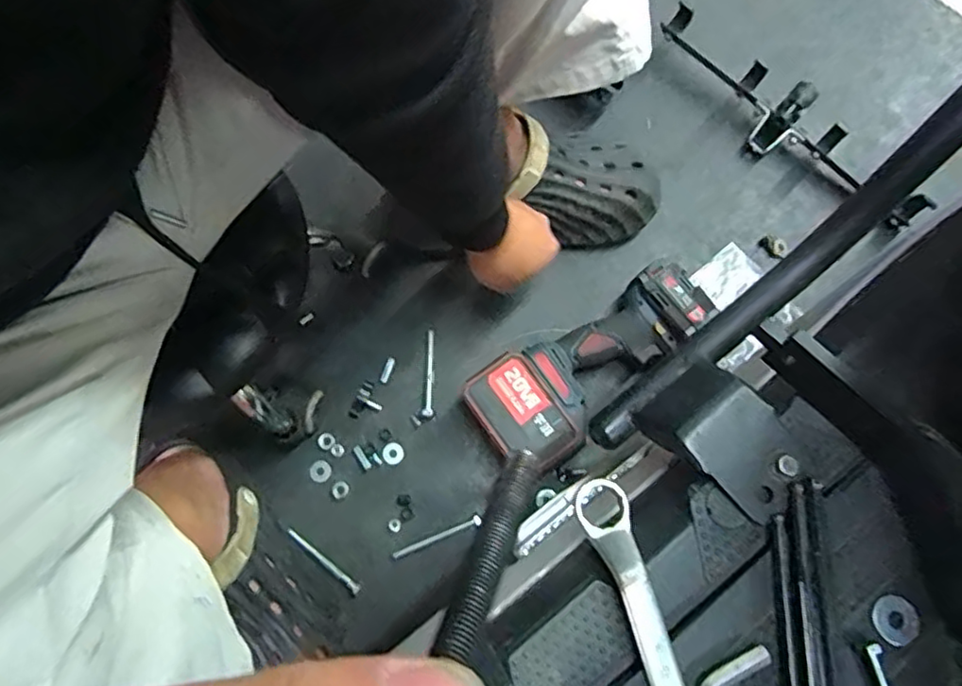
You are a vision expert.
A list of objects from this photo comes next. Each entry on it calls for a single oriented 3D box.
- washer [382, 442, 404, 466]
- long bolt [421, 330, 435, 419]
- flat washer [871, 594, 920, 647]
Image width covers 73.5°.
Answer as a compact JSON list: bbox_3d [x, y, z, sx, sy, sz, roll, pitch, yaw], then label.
[{"bbox_3d":[-0.094,0.118,0.687,0.023,0.004,0.023,0,75,1],"label":"washer"},{"bbox_3d":[-0.057,0.032,0.702,0.010,0.005,0.096,1,75,1],"label":"long bolt"},{"bbox_3d":[0.200,0.133,0.308,0.022,0.004,0.022,0,75,1],"label":"flat washer"}]

